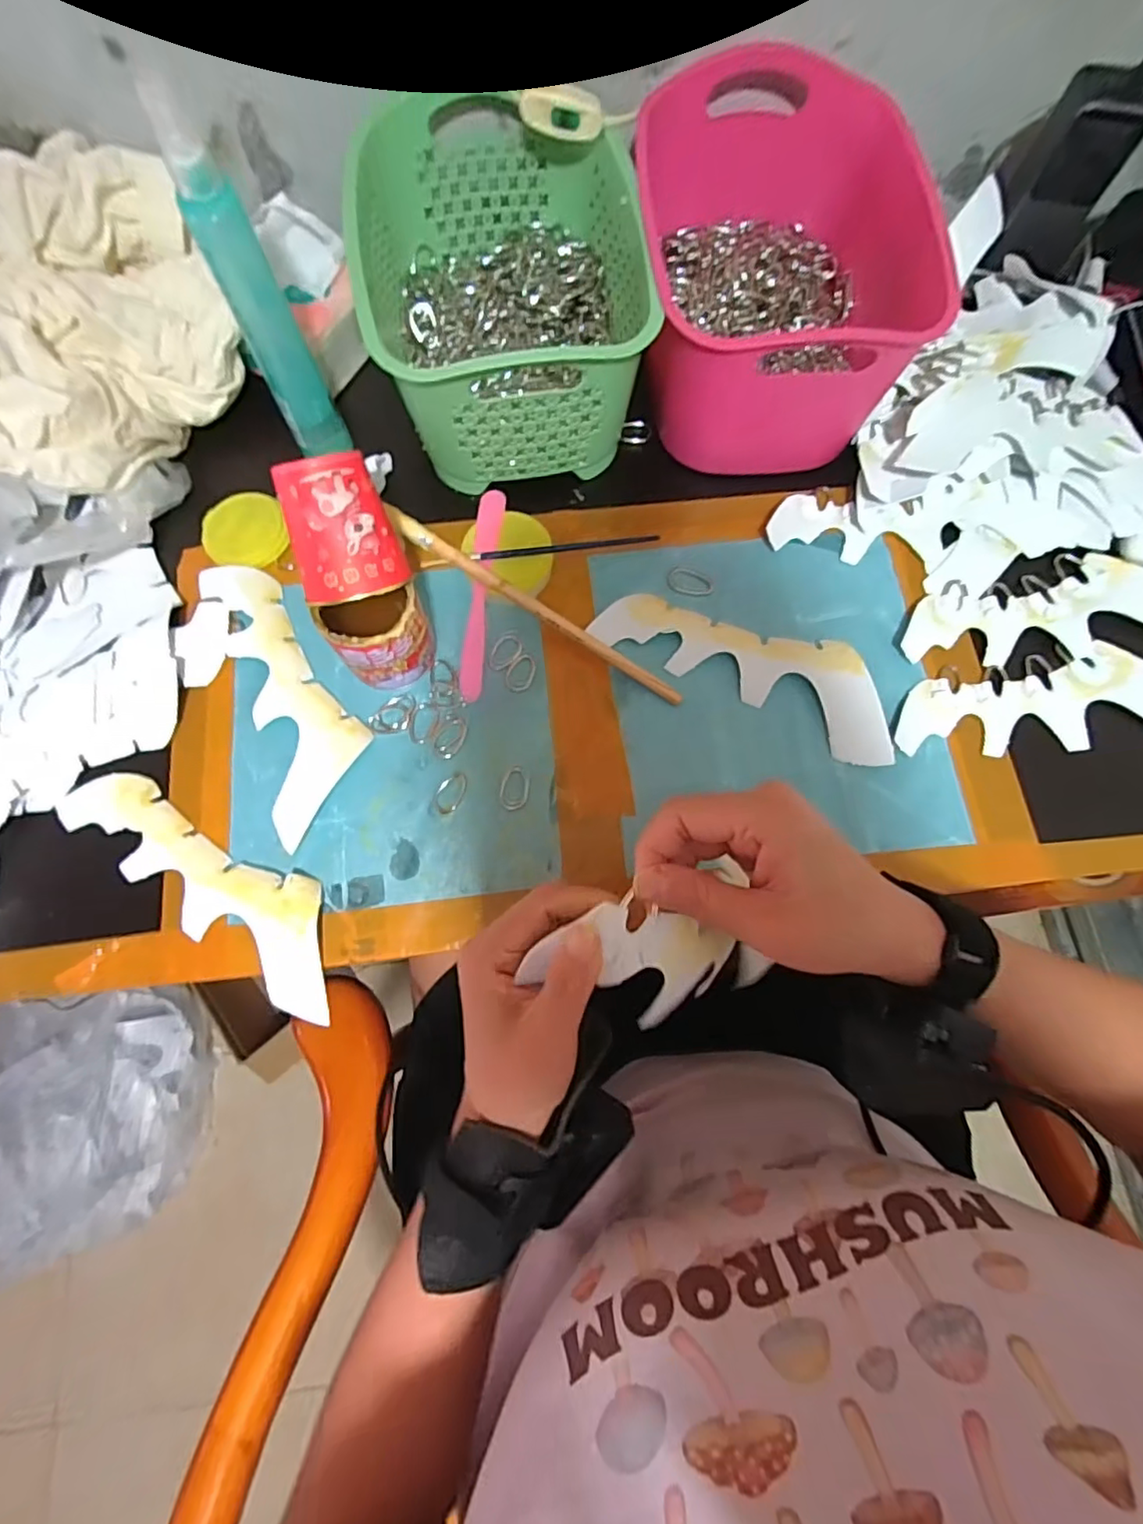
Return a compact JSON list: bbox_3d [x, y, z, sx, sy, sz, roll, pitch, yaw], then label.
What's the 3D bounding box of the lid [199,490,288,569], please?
[{"bbox_3d":[-0.253,-0.178,0.466,0.062,0.006,0.066,0,75,-2],"label":"lid"}]

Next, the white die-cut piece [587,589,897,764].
[{"bbox_3d":[0.131,-0.077,0.438,0.223,0.017,0.075,28,76,6],"label":"white die-cut piece"}]

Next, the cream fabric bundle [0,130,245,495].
[{"bbox_3d":[-0.370,-0.327,0.450,0.189,0.097,0.246,-33,77,-10],"label":"cream fabric bundle"}]

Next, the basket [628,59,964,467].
[{"bbox_3d":[0.146,-0.362,0.457,0.194,0.121,0.254,-4,75,-3],"label":"basket"}]

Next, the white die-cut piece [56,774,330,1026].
[{"bbox_3d":[-0.240,0.074,0.396,0.231,0.017,0.070,36,89,9],"label":"white die-cut piece"}]

